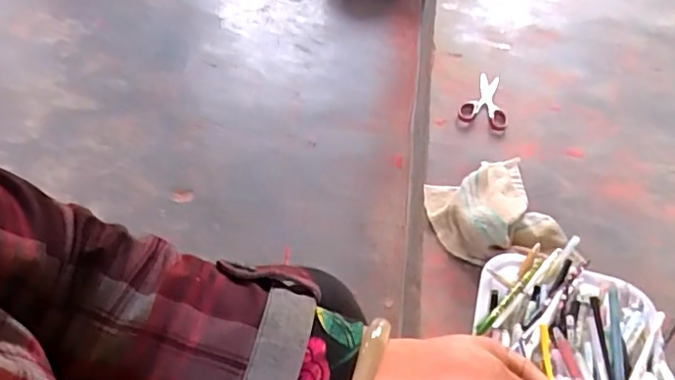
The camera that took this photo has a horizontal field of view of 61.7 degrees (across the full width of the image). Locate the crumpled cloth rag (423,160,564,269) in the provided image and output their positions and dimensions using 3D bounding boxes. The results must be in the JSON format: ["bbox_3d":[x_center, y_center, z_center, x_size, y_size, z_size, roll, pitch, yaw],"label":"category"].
[{"bbox_3d":[0.230,0.021,0.822,0.178,0.058,0.188,-12,52,-15],"label":"crumpled cloth rag"}]

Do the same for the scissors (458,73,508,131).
[{"bbox_3d":[0.266,-0.163,1.023,0.084,0.016,0.136,13,50,6],"label":"scissors"}]

